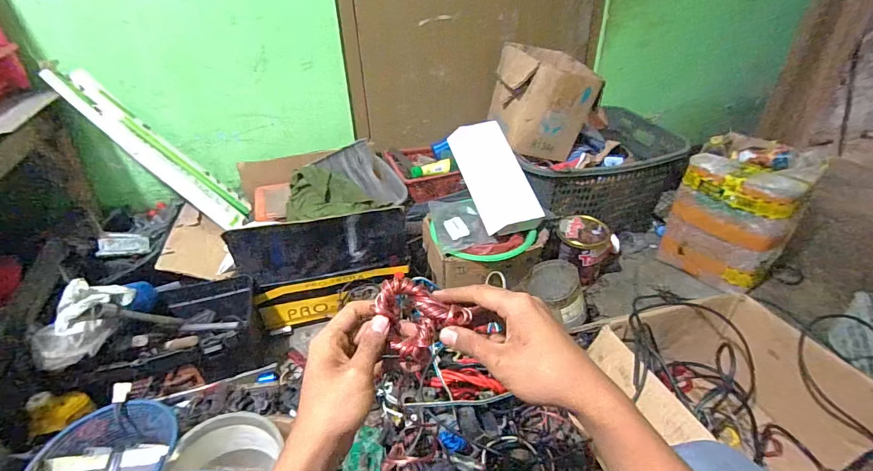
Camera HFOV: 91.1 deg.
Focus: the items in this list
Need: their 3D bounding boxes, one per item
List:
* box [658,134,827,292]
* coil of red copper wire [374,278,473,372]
[{"bbox_3d":[0.848,-0.070,1.213,0.297,0.356,0.266,-29,43,-34],"label":"box"},{"bbox_3d":[-0.012,0.076,0.398,0.069,0.059,0.061,-21,39,-25],"label":"coil of red copper wire"}]

